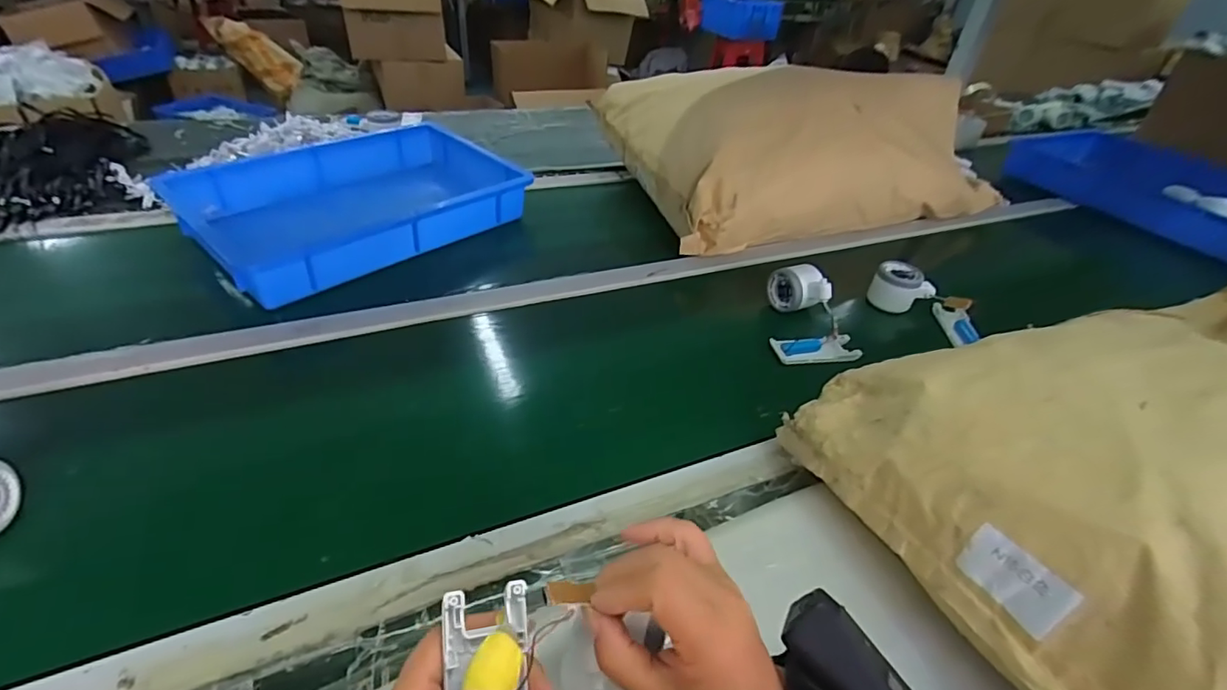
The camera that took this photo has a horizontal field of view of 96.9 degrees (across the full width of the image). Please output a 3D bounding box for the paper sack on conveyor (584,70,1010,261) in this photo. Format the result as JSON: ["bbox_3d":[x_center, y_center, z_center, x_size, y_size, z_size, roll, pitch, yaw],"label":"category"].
[{"bbox_3d":[0.339,-0.379,0.971,0.625,0.191,0.412,-8,41,-18],"label":"paper sack on conveyor"}]

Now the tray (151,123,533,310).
[{"bbox_3d":[-0.383,-0.222,0.831,0.310,0.085,0.444,35,46,31],"label":"tray"}]

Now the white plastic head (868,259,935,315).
[{"bbox_3d":[0.402,-0.081,0.758,0.076,0.053,0.053,-10,41,-20],"label":"white plastic head"}]

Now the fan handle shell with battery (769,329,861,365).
[{"bbox_3d":[0.246,0.003,0.657,0.102,0.019,0.036,-1,39,-10],"label":"fan handle shell with battery"}]

